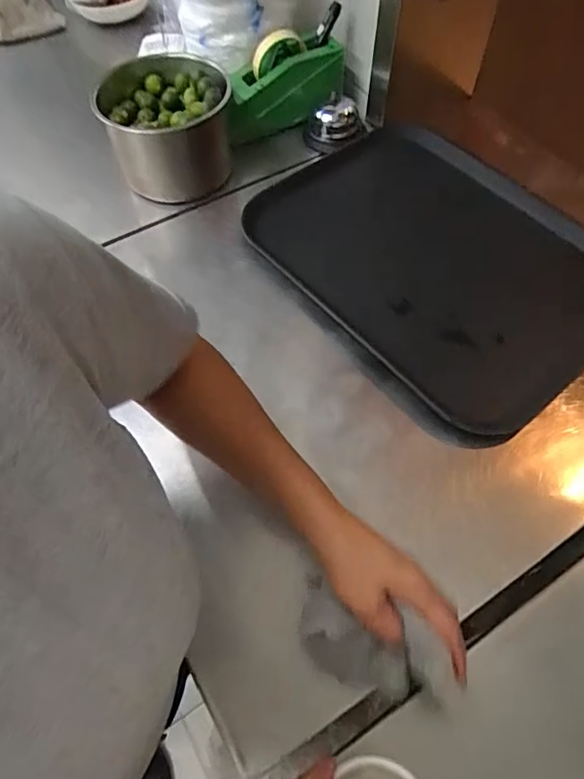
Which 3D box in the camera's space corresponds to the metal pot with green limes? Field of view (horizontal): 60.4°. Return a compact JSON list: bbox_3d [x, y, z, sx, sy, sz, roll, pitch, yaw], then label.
[{"bbox_3d":[-0.172,-0.370,0.703,0.158,0.109,0.187,-4,60,-1],"label":"metal pot with green limes"}]

